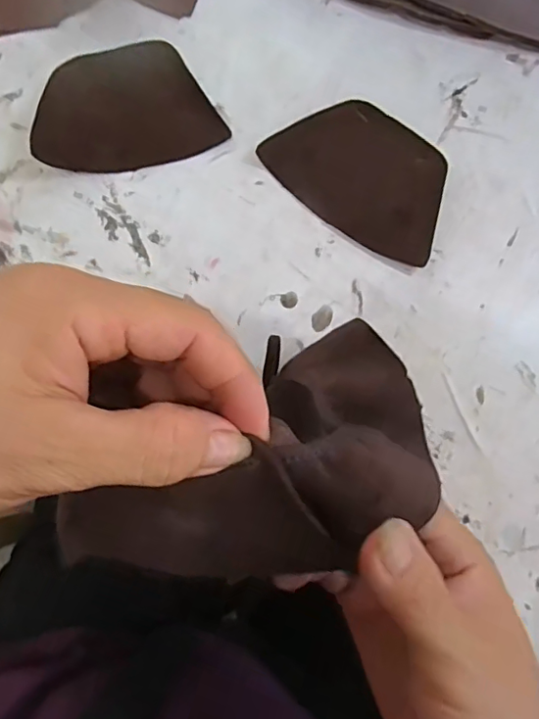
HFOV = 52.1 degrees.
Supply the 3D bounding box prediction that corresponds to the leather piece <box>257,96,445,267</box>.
[{"bbox_3d":[0.055,-0.107,0.315,0.106,0.008,0.071,36,82,6],"label":"leather piece"}]

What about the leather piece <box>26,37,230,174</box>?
[{"bbox_3d":[-0.082,-0.146,0.314,0.099,0.018,0.071,-14,80,-3],"label":"leather piece"}]

